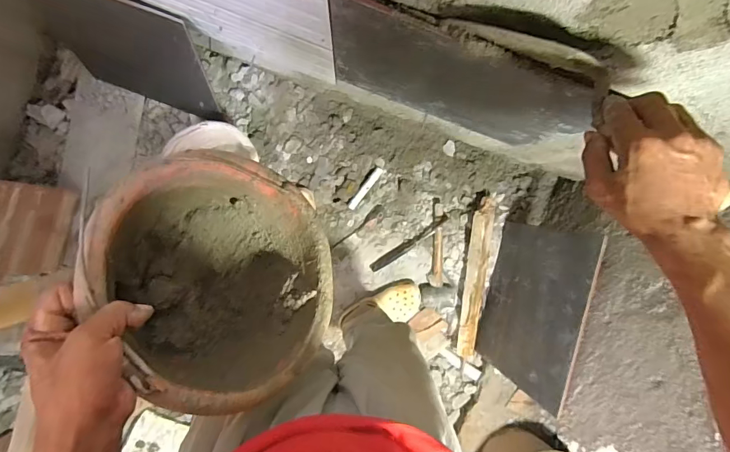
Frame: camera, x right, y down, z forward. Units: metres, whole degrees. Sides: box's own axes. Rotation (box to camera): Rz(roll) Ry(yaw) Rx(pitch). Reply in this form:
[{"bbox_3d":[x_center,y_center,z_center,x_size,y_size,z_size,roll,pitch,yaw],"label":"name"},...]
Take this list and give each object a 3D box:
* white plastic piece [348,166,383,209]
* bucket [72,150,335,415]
[{"bbox_3d":[0.003,-0.111,1.241,0.023,0.006,0.146,37,89,-16],"label":"white plastic piece"},{"bbox_3d":[-0.194,0.069,0.490,0.255,0.200,0.255,13,70,-39],"label":"bucket"}]

